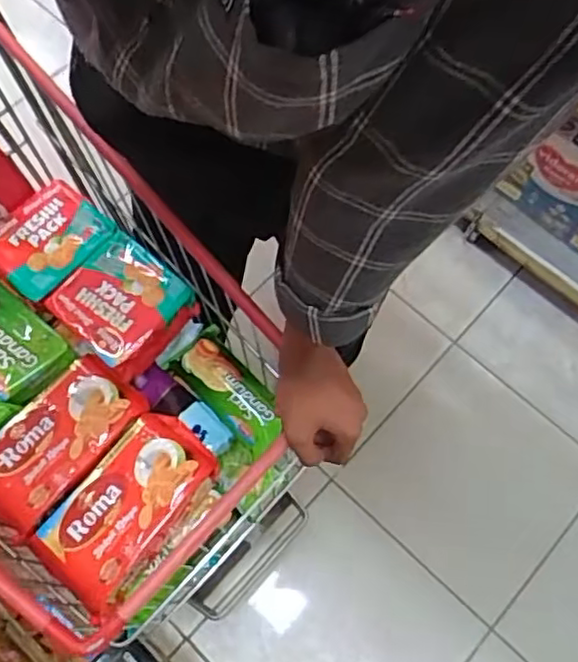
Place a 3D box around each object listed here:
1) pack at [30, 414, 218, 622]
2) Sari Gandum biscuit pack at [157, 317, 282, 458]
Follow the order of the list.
[{"bbox_3d":[-0.175,0.185,0.700,0.110,0.042,0.196,35,72,12],"label":"pack"},{"bbox_3d":[-0.078,0.066,0.797,0.072,0.035,0.181,-42,74,-15],"label":"Sari Gandum biscuit pack"}]

